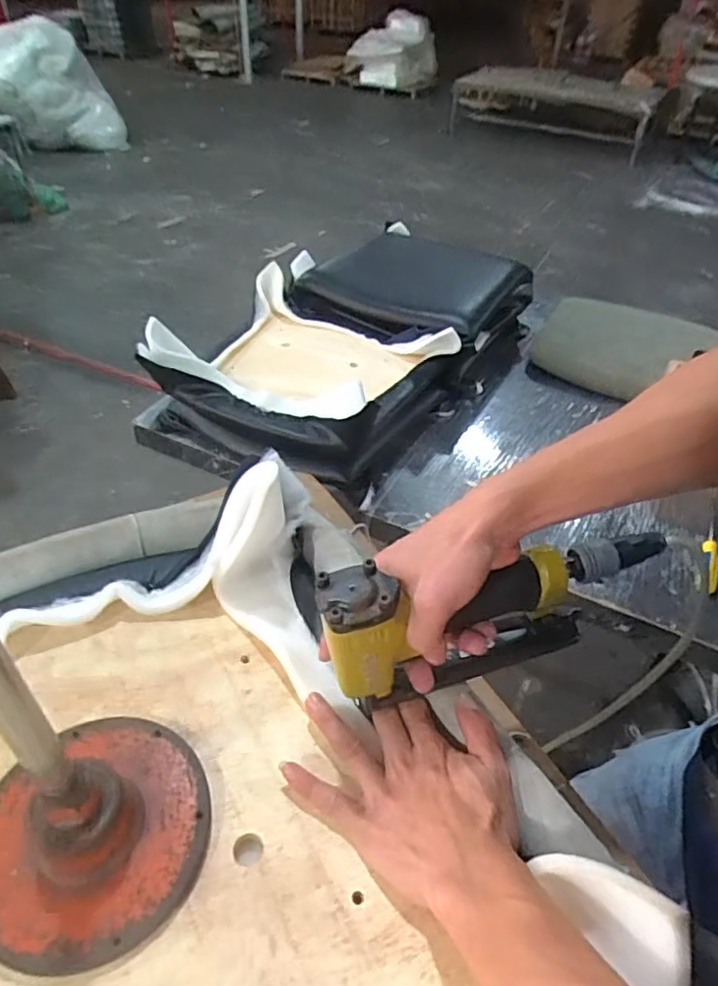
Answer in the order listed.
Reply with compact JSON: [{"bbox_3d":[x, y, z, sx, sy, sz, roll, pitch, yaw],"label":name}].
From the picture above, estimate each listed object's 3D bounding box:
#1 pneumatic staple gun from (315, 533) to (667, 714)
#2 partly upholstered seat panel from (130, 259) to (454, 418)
[{"bbox_3d":[0.089,0.088,0.431,0.247,0.120,0.045,-6,43,-20],"label":"pneumatic staple gun"},{"bbox_3d":[-0.122,-0.297,1.190,0.492,0.122,0.478,26,47,23],"label":"partly upholstered seat panel"}]

